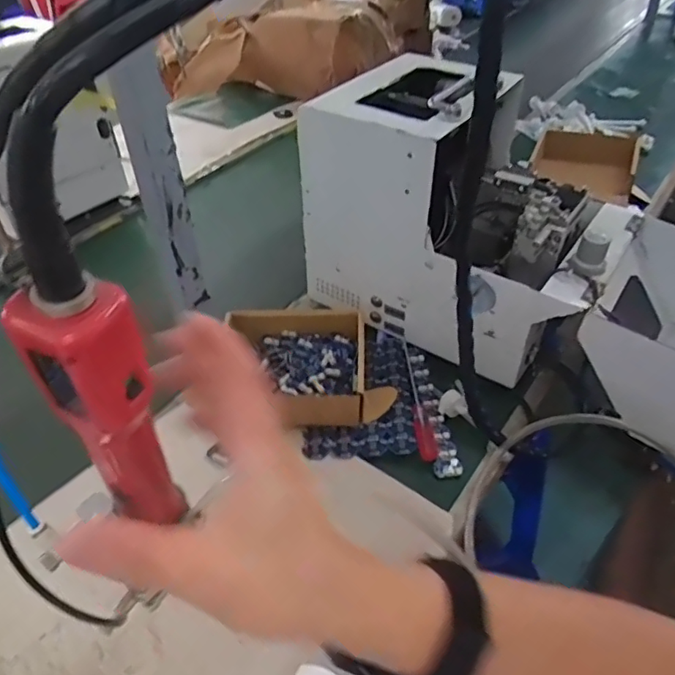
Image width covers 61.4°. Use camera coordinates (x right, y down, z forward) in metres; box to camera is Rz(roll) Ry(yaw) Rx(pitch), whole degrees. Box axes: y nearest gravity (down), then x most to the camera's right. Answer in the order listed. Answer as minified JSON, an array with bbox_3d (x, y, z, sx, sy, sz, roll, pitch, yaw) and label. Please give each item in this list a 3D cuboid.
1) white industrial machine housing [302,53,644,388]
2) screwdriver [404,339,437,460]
[{"bbox_3d":[0.151,-0.137,0.669,0.328,0.271,0.209,27,49,26],"label":"white industrial machine housing"},{"bbox_3d":[0.087,0.061,0.639,0.019,0.015,0.167,-4,43,-5],"label":"screwdriver"}]

